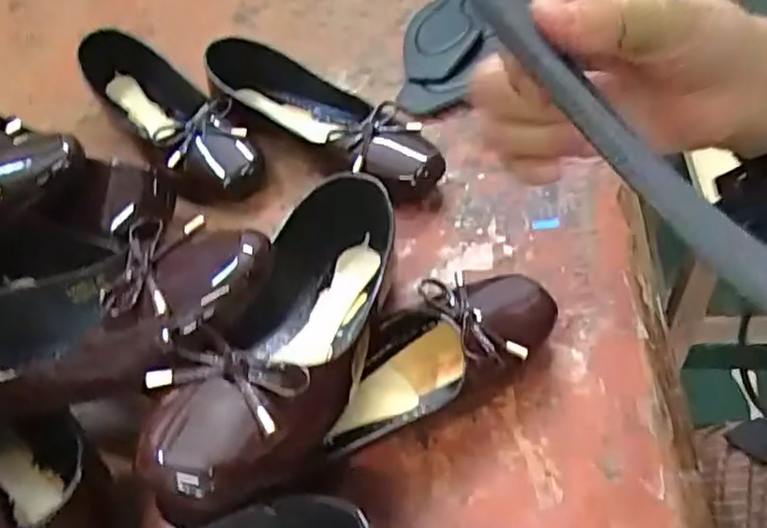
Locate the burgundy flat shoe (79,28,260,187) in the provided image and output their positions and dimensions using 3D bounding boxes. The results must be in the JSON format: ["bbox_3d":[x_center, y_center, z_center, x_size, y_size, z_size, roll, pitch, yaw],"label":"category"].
[{"bbox_3d":[-0.205,-0.139,0.631,0.075,0.061,0.269,-35,53,-21],"label":"burgundy flat shoe"}]

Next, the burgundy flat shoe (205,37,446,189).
[{"bbox_3d":[-0.057,-0.126,0.587,0.252,0.052,0.084,29,58,29],"label":"burgundy flat shoe"}]

